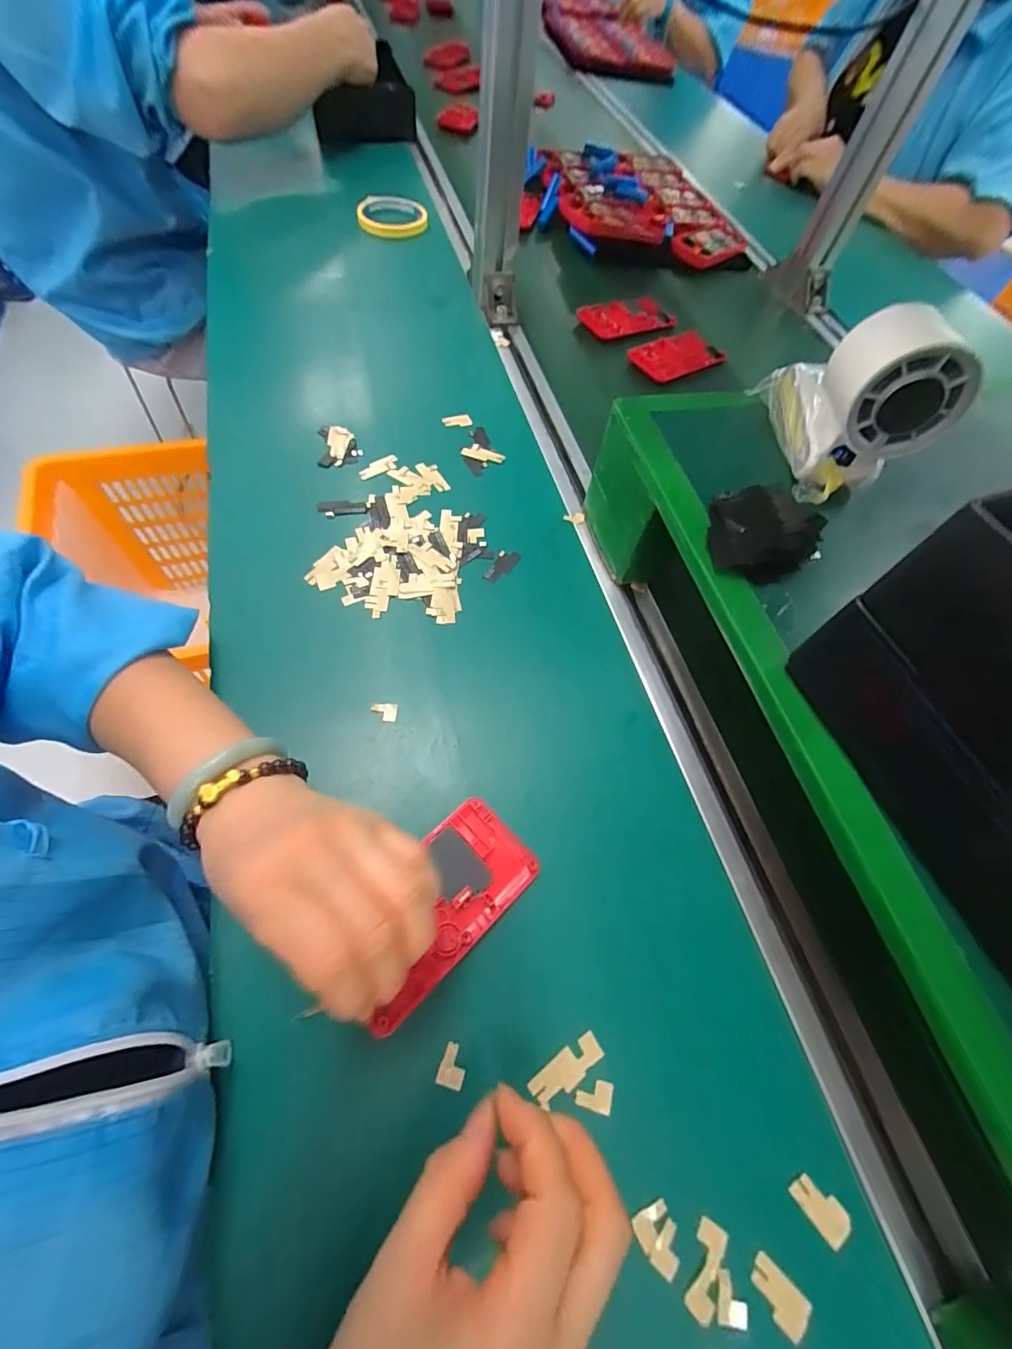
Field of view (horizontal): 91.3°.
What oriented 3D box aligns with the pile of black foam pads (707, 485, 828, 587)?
[{"bbox_3d":[0.148,-0.082,0.291,0.060,0.026,0.052,32,62,10],"label":"pile of black foam pads"}]

